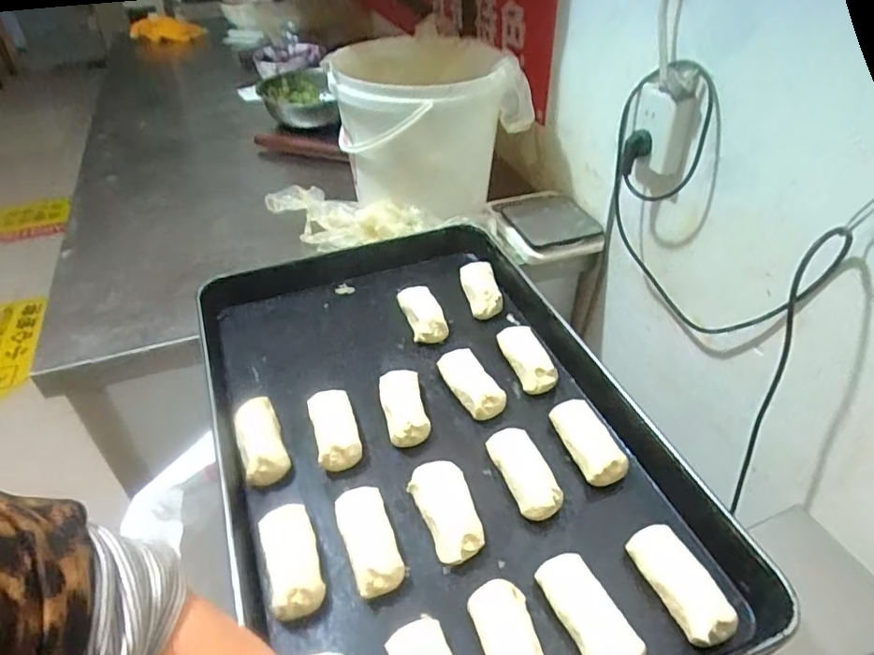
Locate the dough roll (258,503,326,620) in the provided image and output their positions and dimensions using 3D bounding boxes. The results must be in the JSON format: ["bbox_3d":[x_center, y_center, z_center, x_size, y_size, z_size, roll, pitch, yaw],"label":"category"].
[{"bbox_3d":[-0.124,0.194,0.480,0.042,0.034,0.101,-15,42,-16],"label":"dough roll"}]

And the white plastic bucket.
[{"bbox_3d":[-0.013,-0.307,0.921,0.274,0.264,0.266,-1,40,0],"label":"white plastic bucket"}]

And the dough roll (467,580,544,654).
[{"bbox_3d":[0.058,0.246,0.428,0.042,0.024,0.098,-12,41,-13],"label":"dough roll"}]

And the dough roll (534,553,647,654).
[{"bbox_3d":[0.119,0.228,0.448,0.044,0.034,0.101,-16,42,-17],"label":"dough roll"}]

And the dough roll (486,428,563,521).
[{"bbox_3d":[0.082,0.140,0.545,0.042,0.031,0.099,-13,42,-14],"label":"dough roll"}]

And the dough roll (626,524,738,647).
[{"bbox_3d":[0.198,0.210,0.468,0.044,0.033,0.101,-13,42,-13],"label":"dough roll"}]

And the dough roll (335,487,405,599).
[{"bbox_3d":[-0.060,0.183,0.494,0.043,0.034,0.100,-13,42,-14],"label":"dough roll"}]

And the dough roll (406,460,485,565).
[{"bbox_3d":[0.010,0.164,0.515,0.049,0.029,0.100,-17,43,-18],"label":"dough roll"}]

